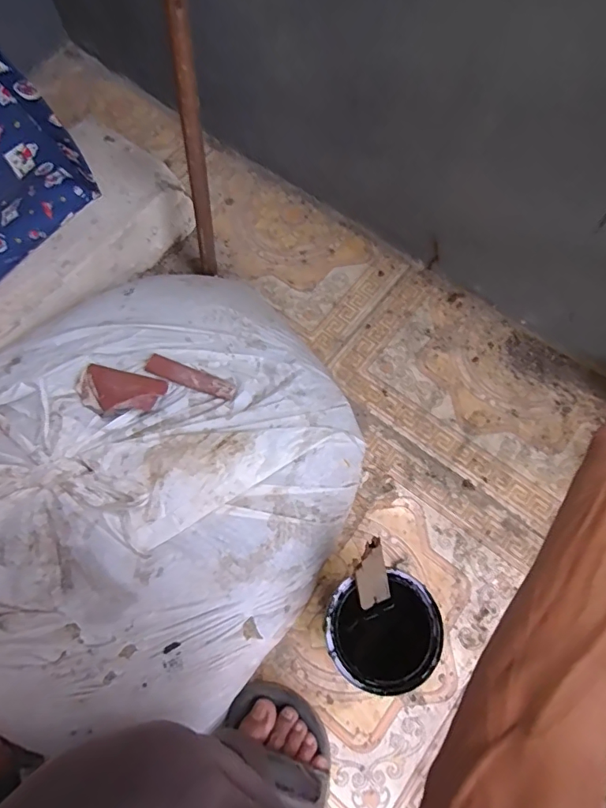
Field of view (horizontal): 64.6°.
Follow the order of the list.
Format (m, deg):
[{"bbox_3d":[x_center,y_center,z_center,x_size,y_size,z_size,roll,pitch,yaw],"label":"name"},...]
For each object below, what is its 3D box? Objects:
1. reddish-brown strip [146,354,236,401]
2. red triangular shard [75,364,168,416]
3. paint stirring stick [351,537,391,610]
[{"bbox_3d":[-0.125,-0.029,0.527,0.103,0.007,0.020,20,71,9],"label":"reddish-brown strip"},{"bbox_3d":[-0.201,-0.014,0.523,0.094,0.011,0.050,12,70,6],"label":"red triangular shard"},{"bbox_3d":[0.061,0.154,0.435,0.030,0.076,0.006,-18,30,-10],"label":"paint stirring stick"}]

